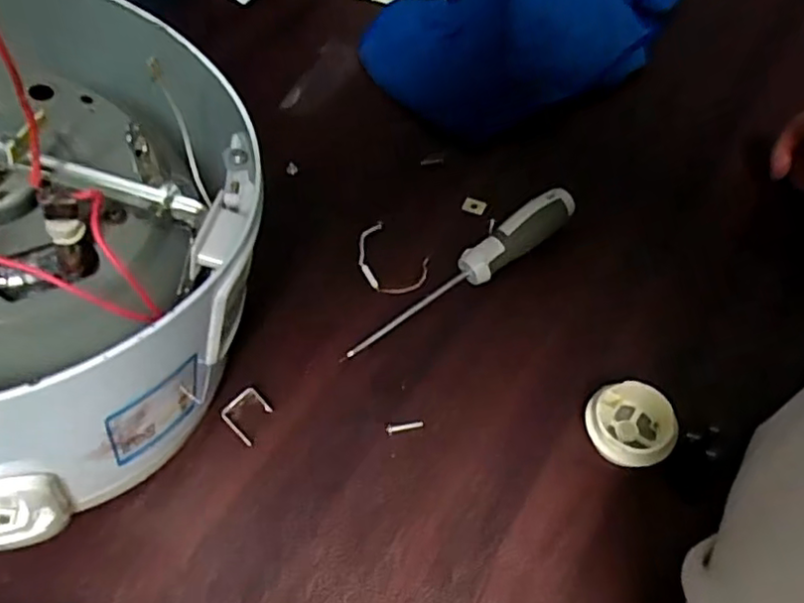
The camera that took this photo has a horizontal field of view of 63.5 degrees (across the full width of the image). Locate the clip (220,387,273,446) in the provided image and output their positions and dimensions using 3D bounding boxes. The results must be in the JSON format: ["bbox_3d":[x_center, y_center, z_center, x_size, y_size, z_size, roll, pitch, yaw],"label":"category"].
[{"bbox_3d":[-0.089,0.064,0.373,0.027,0.005,0.025,37,65,21],"label":"clip"}]

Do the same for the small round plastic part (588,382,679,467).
[{"bbox_3d":[0.124,0.068,0.354,0.043,0.020,0.044,0,58,0],"label":"small round plastic part"}]

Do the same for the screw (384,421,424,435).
[{"bbox_3d":[0.002,0.071,0.369,0.022,0.004,0.007,-6,58,-3],"label":"screw"}]

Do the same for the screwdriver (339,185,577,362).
[{"bbox_3d":[0.041,-0.019,0.408,0.172,0.029,0.021,-33,63,-19],"label":"screwdriver"}]

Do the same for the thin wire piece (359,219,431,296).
[{"bbox_3d":[-0.010,-0.028,0.428,0.058,0.007,0.039,39,66,22],"label":"thin wire piece"}]

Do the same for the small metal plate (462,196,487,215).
[{"bbox_3d":[0.051,-0.067,0.457,0.016,0.004,0.012,18,60,11],"label":"small metal plate"}]

